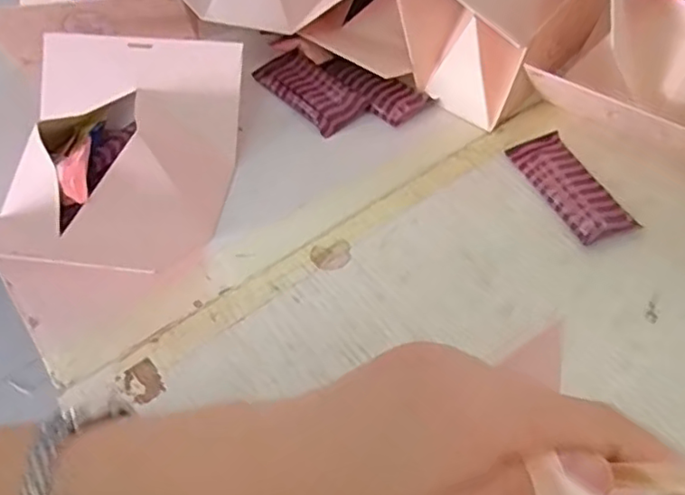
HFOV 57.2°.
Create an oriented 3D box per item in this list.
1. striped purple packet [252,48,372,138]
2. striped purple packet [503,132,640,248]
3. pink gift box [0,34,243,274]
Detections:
[{"bbox_3d":[-0.025,-0.126,0.503,0.044,0.012,0.092,-38,61,-20],"label":"striped purple packet"},{"bbox_3d":[0.157,-0.042,0.434,0.040,0.007,0.093,-23,57,-11],"label":"striped purple packet"},{"bbox_3d":[-0.162,-0.057,0.430,0.159,0.057,0.197,4,55,7],"label":"pink gift box"}]

